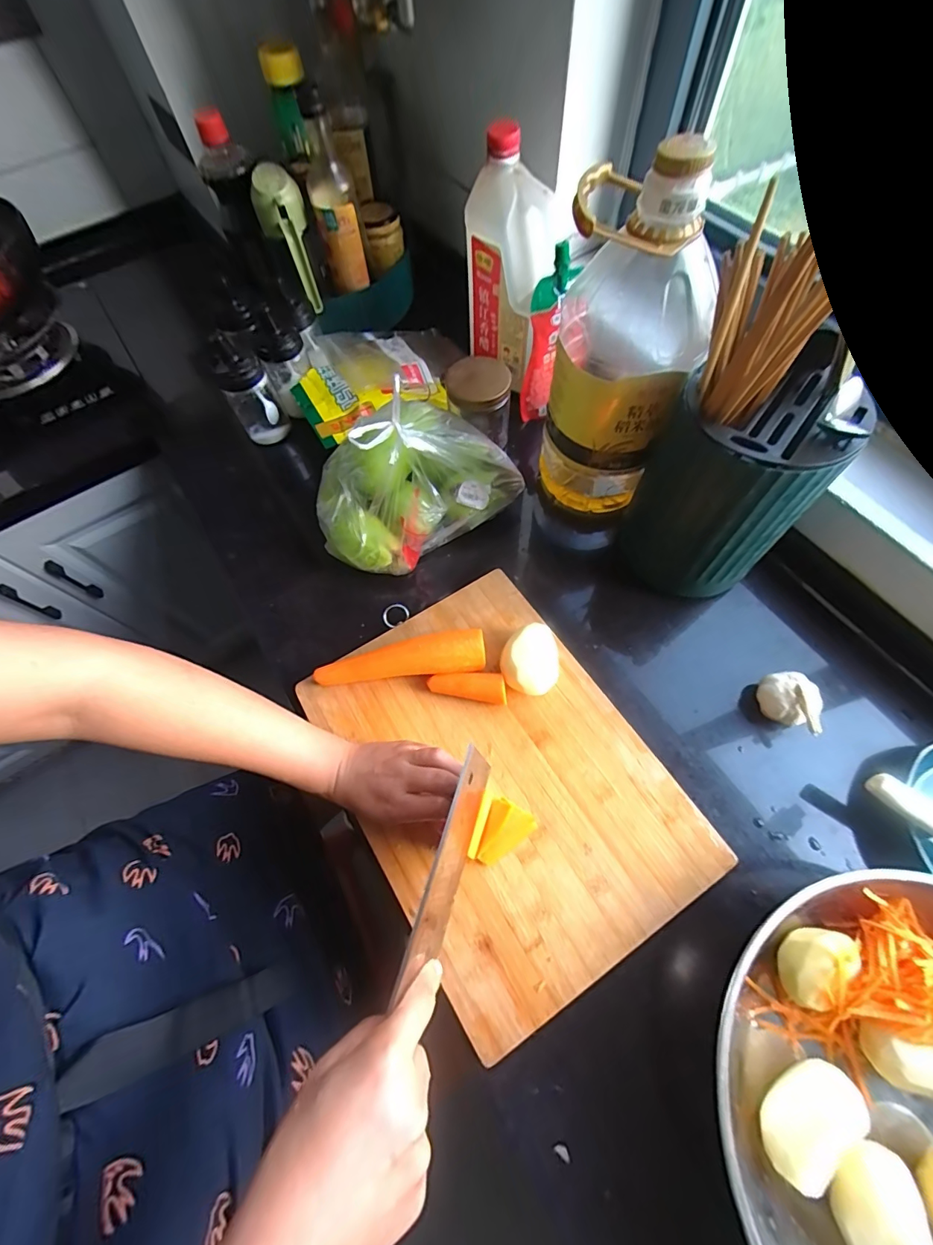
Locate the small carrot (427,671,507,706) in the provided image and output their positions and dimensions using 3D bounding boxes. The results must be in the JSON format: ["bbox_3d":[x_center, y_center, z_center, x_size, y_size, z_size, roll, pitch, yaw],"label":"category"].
[{"bbox_3d":[0.001,0.064,0.465,0.080,0.022,0.028,9,67,7],"label":"small carrot"}]

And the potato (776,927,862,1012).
[{"bbox_3d":[0.283,0.279,0.368,0.039,0.034,0.062,36,73,17],"label":"potato"}]

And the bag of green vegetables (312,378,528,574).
[{"bbox_3d":[-0.060,-0.176,0.508,0.246,0.147,0.165,-21,66,-6],"label":"bag of green vegetables"}]

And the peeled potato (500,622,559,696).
[{"bbox_3d":[0.065,0.039,0.464,0.056,0.040,0.069,1,66,4],"label":"peeled potato"}]

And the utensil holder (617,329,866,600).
[{"bbox_3d":[0.253,-0.130,0.462,0.144,0.205,0.136,28,70,15],"label":"utensil holder"}]

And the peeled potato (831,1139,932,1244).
[{"bbox_3d":[0.284,0.411,0.314,0.054,0.036,0.071,2,66,4],"label":"peeled potato"}]

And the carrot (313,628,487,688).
[{"bbox_3d":[-0.069,0.040,0.469,0.178,0.043,0.041,-7,66,0],"label":"carrot"}]

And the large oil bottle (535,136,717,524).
[{"bbox_3d":[0.157,-0.266,0.474,0.129,0.306,0.134,4,66,5],"label":"large oil bottle"}]

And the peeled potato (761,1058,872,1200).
[{"bbox_3d":[0.254,0.367,0.330,0.043,0.038,0.078,40,74,18],"label":"peeled potato"}]

